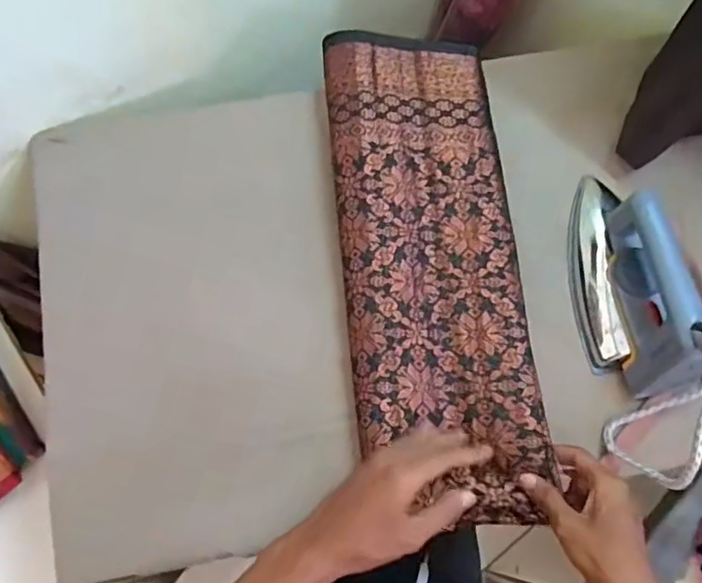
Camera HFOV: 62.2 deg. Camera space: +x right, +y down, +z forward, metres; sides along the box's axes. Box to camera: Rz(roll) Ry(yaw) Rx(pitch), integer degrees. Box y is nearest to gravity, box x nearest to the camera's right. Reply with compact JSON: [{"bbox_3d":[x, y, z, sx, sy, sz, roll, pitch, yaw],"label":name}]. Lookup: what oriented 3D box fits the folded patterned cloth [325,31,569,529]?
[{"bbox_3d":[0.078,-0.037,0.568,0.177,0.025,0.490,-8,75,-3],"label":"folded patterned cloth"}]

